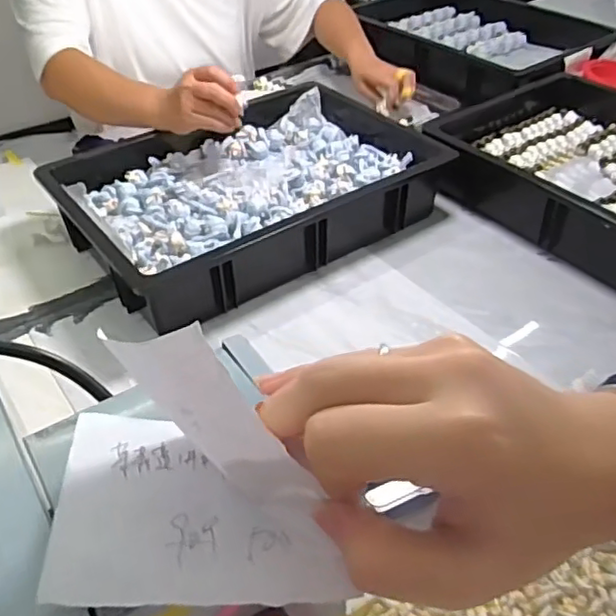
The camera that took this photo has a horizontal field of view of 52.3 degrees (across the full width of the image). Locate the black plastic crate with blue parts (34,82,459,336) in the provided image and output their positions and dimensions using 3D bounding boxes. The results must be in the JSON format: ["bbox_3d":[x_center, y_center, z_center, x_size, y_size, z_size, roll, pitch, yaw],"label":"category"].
[{"bbox_3d":[-0.072,-0.154,0.832,0.457,0.094,0.308,-24,45,-23],"label":"black plastic crate with blue parts"}]

